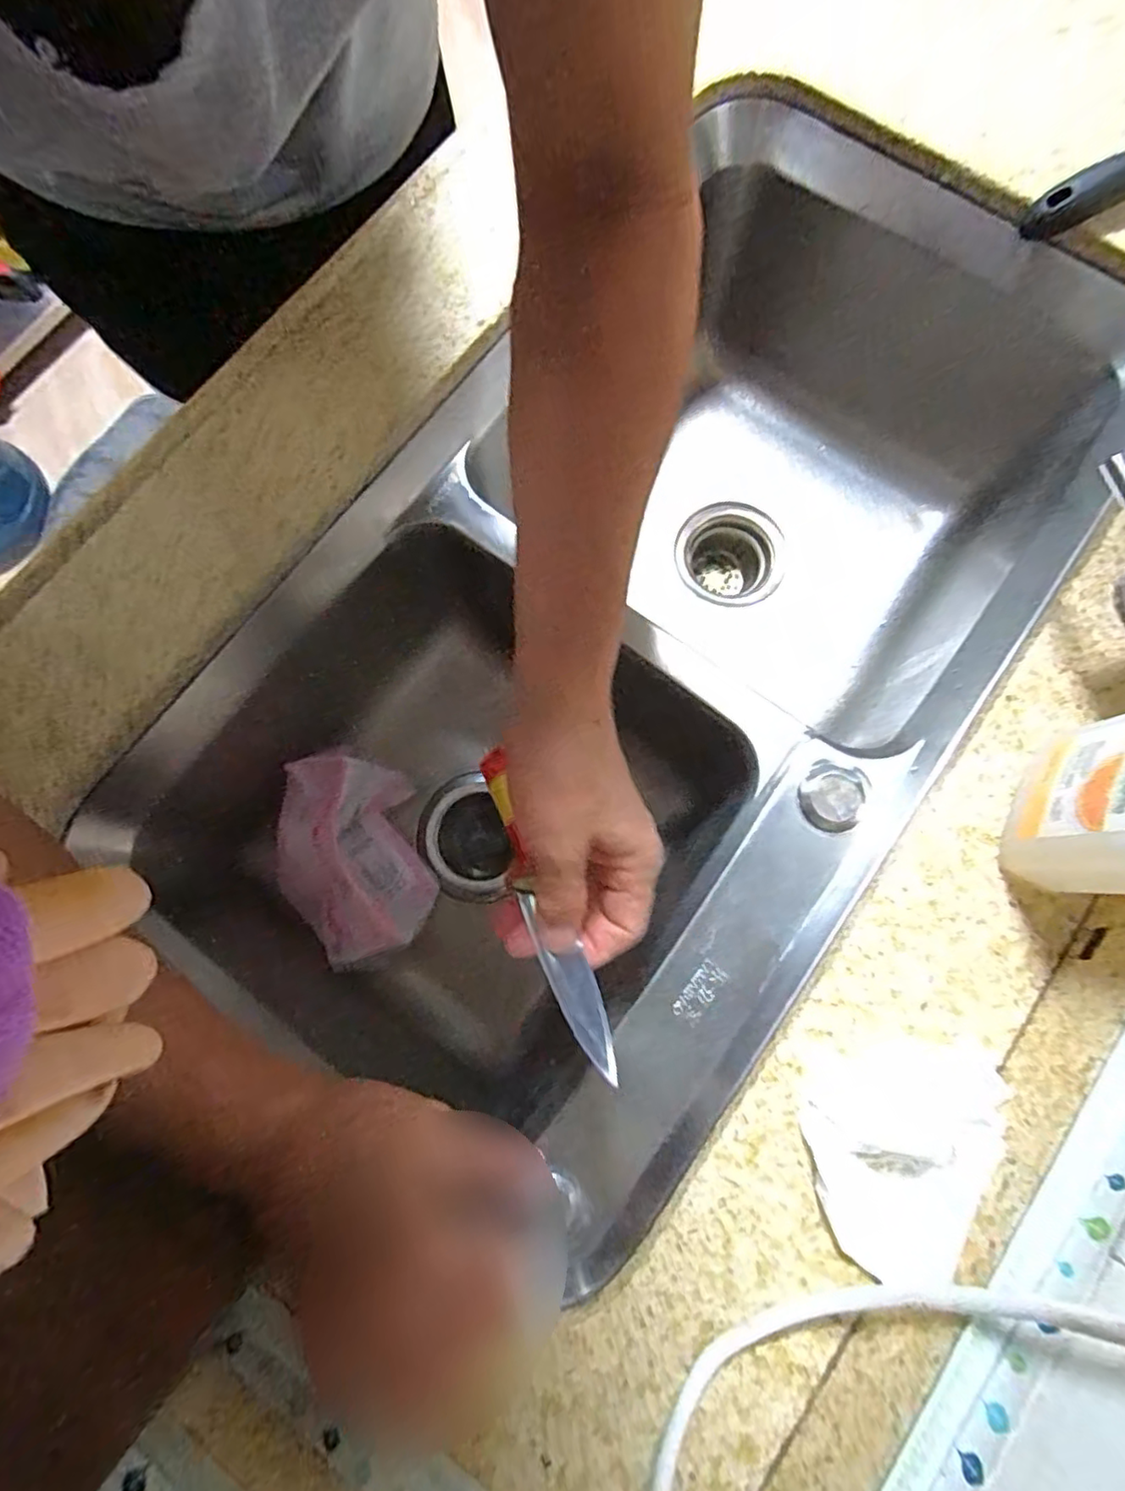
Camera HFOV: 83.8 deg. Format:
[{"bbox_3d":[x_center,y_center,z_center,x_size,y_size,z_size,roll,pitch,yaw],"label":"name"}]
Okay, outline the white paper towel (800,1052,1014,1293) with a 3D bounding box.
[{"bbox_3d":[0.168,0.198,0.296,0.093,0.017,0.096,-8,78,-1],"label":"white paper towel"}]

